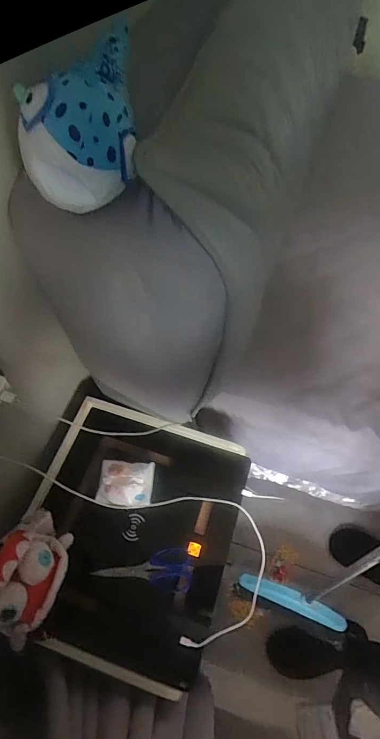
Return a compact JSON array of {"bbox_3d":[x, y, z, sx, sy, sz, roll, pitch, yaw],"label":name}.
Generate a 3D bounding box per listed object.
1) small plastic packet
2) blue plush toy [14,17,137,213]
[{"bbox_3d":[-0.127,0.223,0.783,0.106,0.025,0.085,2,60,0],"label":"small plastic packet"},{"bbox_3d":[-0.121,-0.266,0.428,0.119,0.113,0.130,-6,61,-5],"label":"blue plush toy"}]

